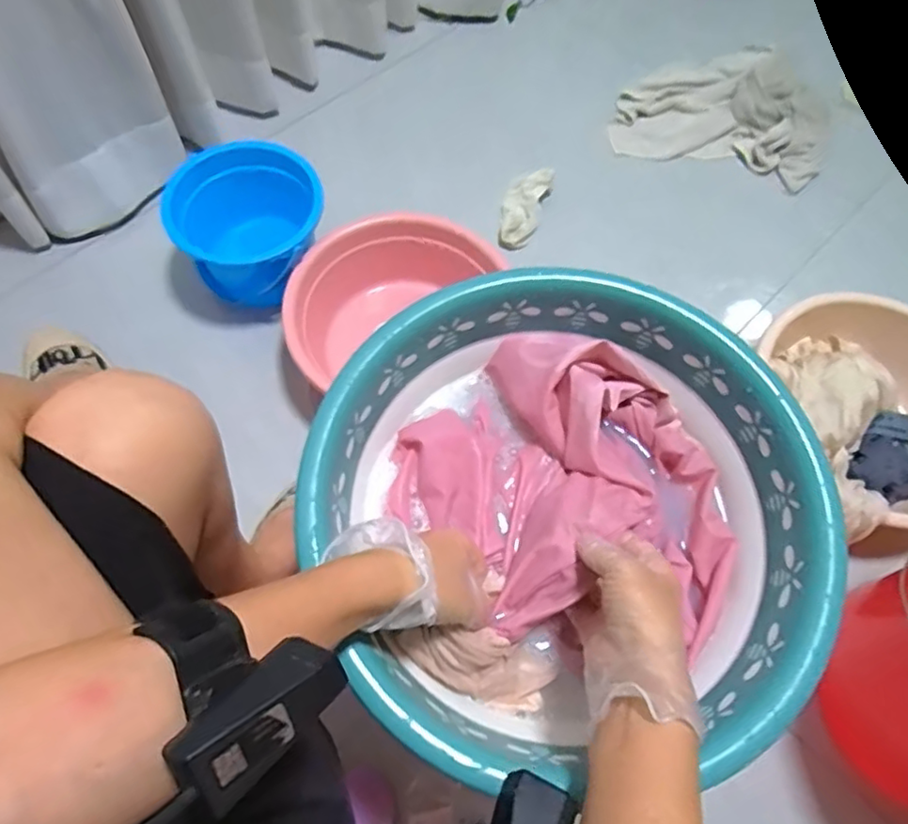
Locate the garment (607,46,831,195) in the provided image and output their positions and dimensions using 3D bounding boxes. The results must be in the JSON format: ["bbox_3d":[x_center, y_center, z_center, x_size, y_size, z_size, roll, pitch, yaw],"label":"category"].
[{"bbox_3d":[0.483,-0.550,1.119,0.362,0.072,0.272,12,66,2],"label":"garment"}]

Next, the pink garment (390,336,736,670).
[{"bbox_3d":[0.101,0.060,0.485,0.228,0.067,0.261,-41,74,-18],"label":"pink garment"}]

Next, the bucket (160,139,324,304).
[{"bbox_3d":[-0.294,-0.251,0.881,0.202,0.150,0.183,-4,67,-5],"label":"bucket"}]

